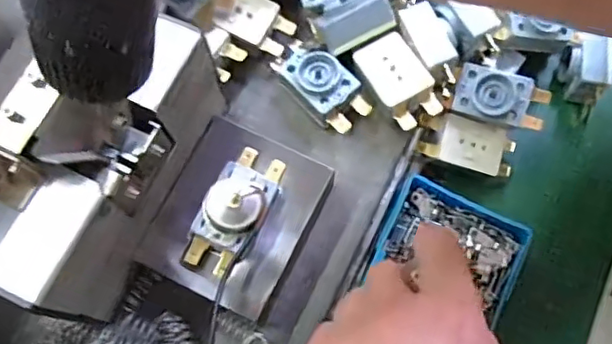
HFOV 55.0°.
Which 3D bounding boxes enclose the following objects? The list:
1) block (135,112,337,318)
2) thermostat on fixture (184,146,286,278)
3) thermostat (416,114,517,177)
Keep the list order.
[{"bbox_3d":[-0.033,0.023,0.288,0.066,0.025,0.079,24,73,8],"label":"block"},{"bbox_3d":[-0.032,0.016,0.269,0.028,0.019,0.059,21,72,7],"label":"thermostat on fixture"},{"bbox_3d":[0.090,-0.015,0.332,0.055,0.018,0.027,15,87,-13],"label":"thermostat"}]

